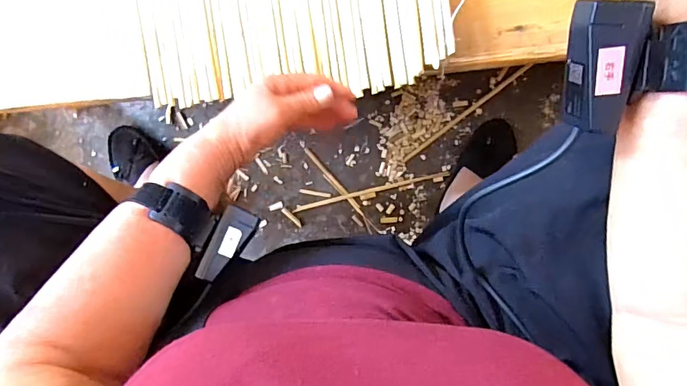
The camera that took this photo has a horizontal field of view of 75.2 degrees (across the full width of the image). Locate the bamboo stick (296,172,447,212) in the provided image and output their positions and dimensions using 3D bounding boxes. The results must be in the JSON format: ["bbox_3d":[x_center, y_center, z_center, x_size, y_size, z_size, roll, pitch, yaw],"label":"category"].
[{"bbox_3d":[0.045,-0.002,0.750,0.265,0.004,0.012,-15,93,6],"label":"bamboo stick"}]

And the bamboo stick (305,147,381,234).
[{"bbox_3d":[-0.004,-0.004,0.764,0.016,0.005,0.186,-39,90,6],"label":"bamboo stick"}]

